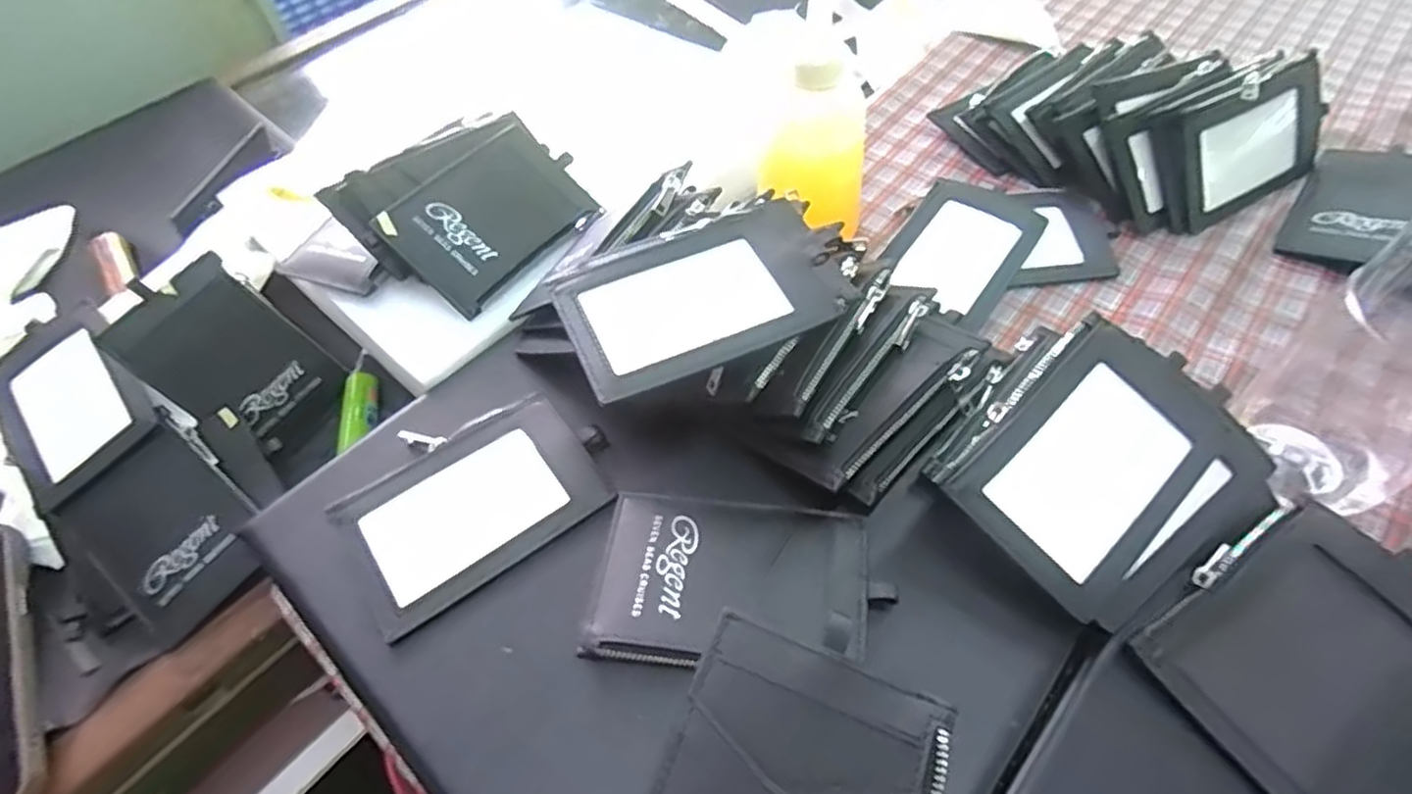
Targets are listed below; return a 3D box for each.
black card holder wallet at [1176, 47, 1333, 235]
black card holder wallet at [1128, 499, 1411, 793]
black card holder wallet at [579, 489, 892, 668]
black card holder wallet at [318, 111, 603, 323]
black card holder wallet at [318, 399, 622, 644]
[{"bbox_3d":[0.333,-0.153,0.417,0.103,0.073,0.012,-26,30,-9],"label":"black card holder wallet"},{"bbox_3d":[0.224,0.089,0.254,0.109,0.019,0.073,-30,57,-16],"label":"black card holder wallet"},{"bbox_3d":[0.012,0.075,0.282,0.112,0.014,0.071,2,54,6],"label":"black card holder wallet"},{"bbox_3d":[-0.136,-0.112,0.401,0.105,0.021,0.116,44,66,0],"label":"black card holder wallet"},{"bbox_3d":[-0.103,0.045,0.311,0.115,0.010,0.076,-32,64,-19],"label":"black card holder wallet"}]

